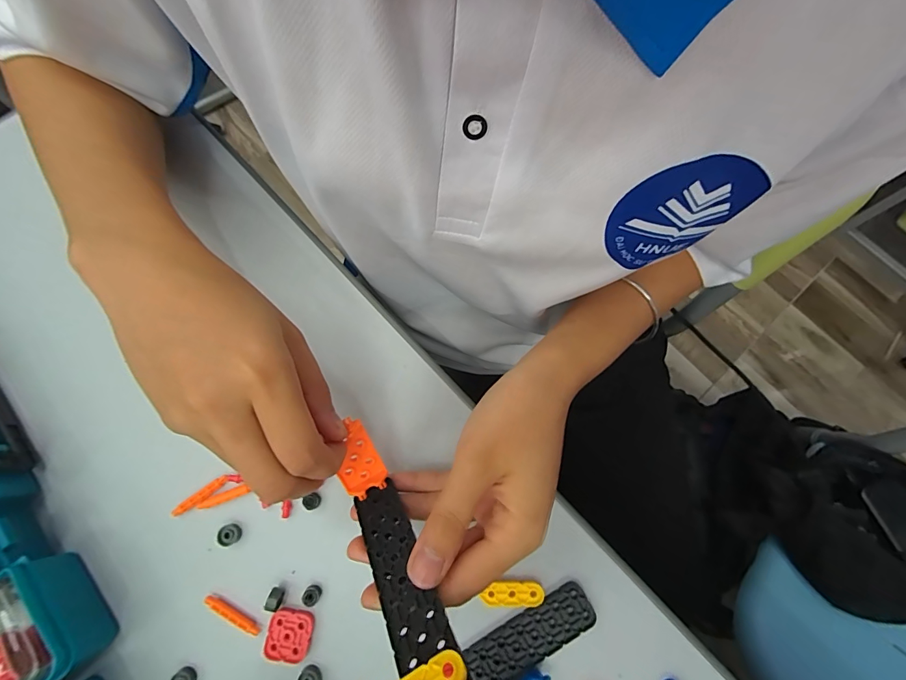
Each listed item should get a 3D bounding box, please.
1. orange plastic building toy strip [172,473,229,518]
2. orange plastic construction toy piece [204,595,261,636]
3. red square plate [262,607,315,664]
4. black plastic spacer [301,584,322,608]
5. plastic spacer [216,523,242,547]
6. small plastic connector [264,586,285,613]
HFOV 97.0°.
[{"bbox_3d":[-0.162,0.100,0.256,0.037,0.005,0.007,-34,77,-10],"label":"orange plastic building toy strip"},{"bbox_3d":[-0.132,0.164,0.238,0.038,0.004,0.006,29,75,7],"label":"orange plastic construction toy piece"},{"bbox_3d":[-0.096,0.174,0.236,0.025,0.005,0.025,11,73,2],"label":"red square plate"},{"bbox_3d":[-0.086,0.155,0.242,0.010,0.005,0.012,26,75,7],"label":"black plastic spacer"},{"bbox_3d":[-0.140,0.122,0.251,0.013,0.005,0.012,0,73,-1],"label":"plastic spacer"},{"bbox_3d":[-0.106,0.154,0.239,0.007,0.012,0.011,9,73,2],"label":"small plastic connector"}]

